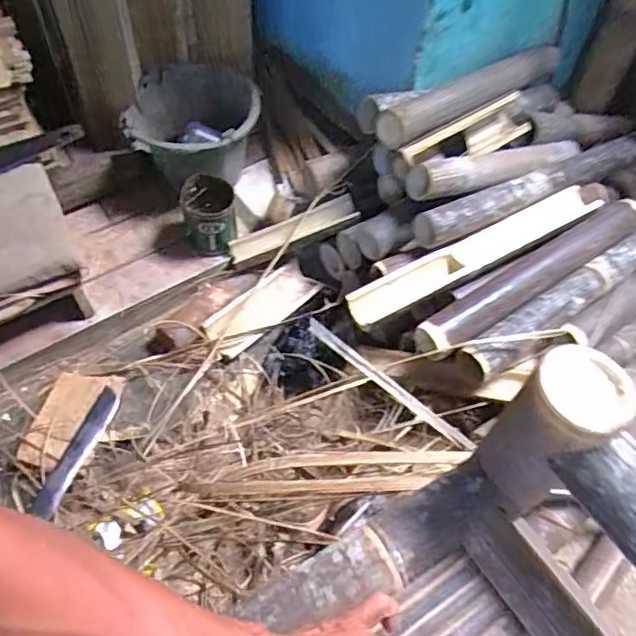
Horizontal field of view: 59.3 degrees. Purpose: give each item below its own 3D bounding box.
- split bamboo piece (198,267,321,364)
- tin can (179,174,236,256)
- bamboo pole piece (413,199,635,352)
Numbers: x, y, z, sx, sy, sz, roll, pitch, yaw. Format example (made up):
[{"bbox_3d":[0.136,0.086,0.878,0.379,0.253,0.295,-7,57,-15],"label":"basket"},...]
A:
[{"bbox_3d":[-0.103,-0.017,1.036,0.227,0.020,0.084,-37,86,-18],"label":"split bamboo piece"},{"bbox_3d":[-0.206,-0.192,1.053,0.098,0.116,0.108,-7,55,-9],"label":"tin can"},{"bbox_3d":[0.352,-0.075,0.903,0.475,0.062,0.066,-29,61,-22],"label":"bamboo pole piece"}]

